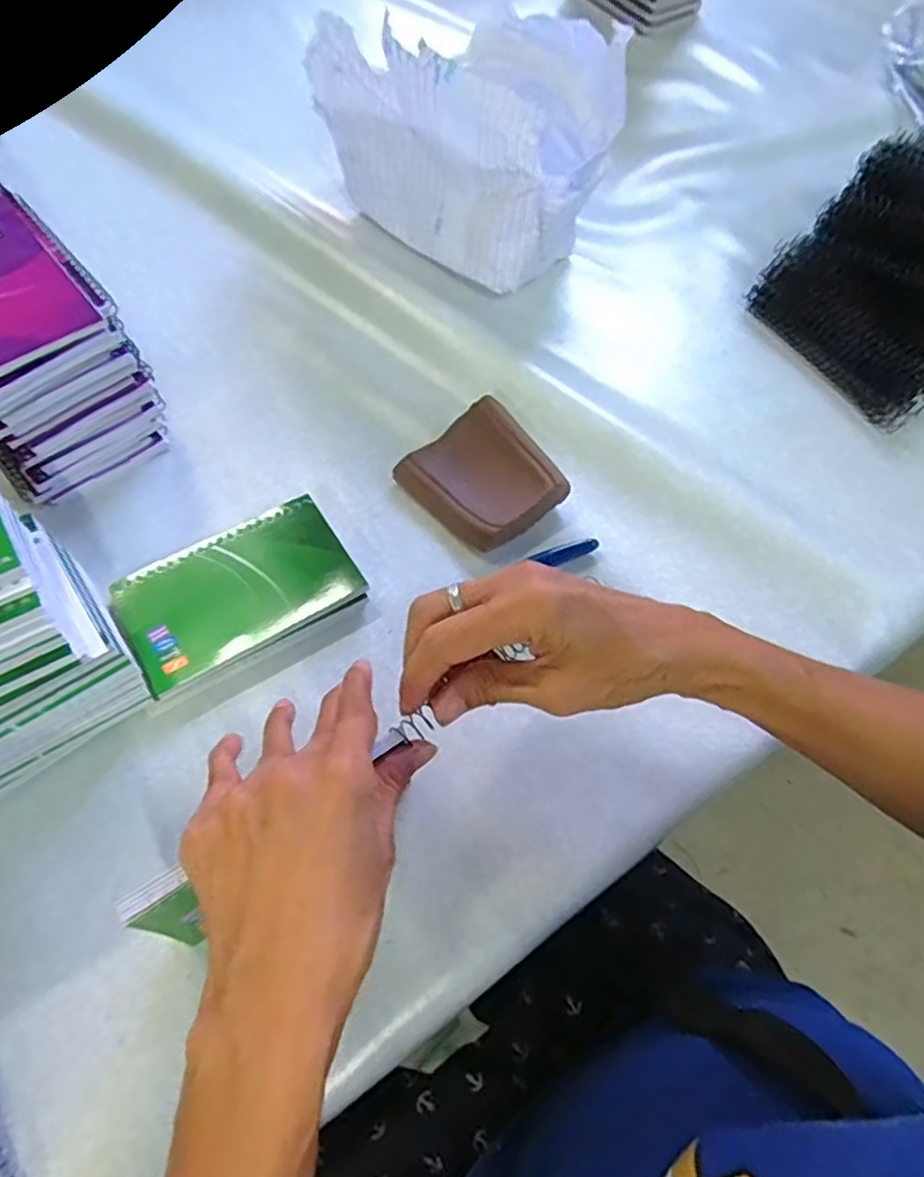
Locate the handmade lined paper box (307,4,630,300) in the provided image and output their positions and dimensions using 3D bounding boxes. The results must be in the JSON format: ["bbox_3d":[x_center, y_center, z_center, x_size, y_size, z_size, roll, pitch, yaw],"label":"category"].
[{"bbox_3d":[0.026,-0.368,0.544,0.217,0.145,0.198,34,65,14],"label":"handmade lined paper box"}]

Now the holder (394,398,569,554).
[{"bbox_3d":[0.017,-0.074,0.454,0.086,0.023,0.090,-36,69,-20],"label":"holder"}]

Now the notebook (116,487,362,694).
[{"bbox_3d":[-0.132,0.002,0.409,0.131,0.020,0.081,-28,67,-17],"label":"notebook"}]

